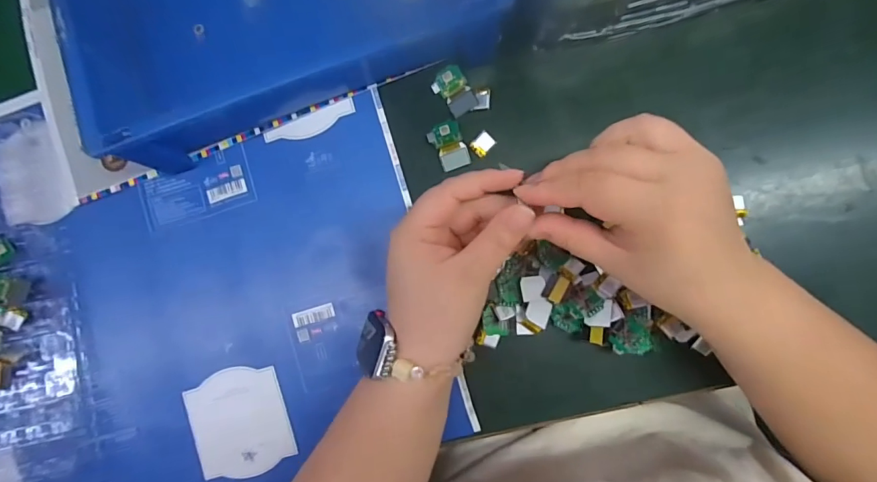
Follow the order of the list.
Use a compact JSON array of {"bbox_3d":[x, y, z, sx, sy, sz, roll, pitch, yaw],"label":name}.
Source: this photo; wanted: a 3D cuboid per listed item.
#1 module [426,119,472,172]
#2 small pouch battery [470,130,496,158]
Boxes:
[{"bbox_3d":[0.008,-0.075,0.351,0.025,0.004,0.037,-20,87,3],"label":"module"},{"bbox_3d":[0.035,-0.075,0.350,0.018,0.007,0.014,-44,86,1],"label":"small pouch battery"}]

